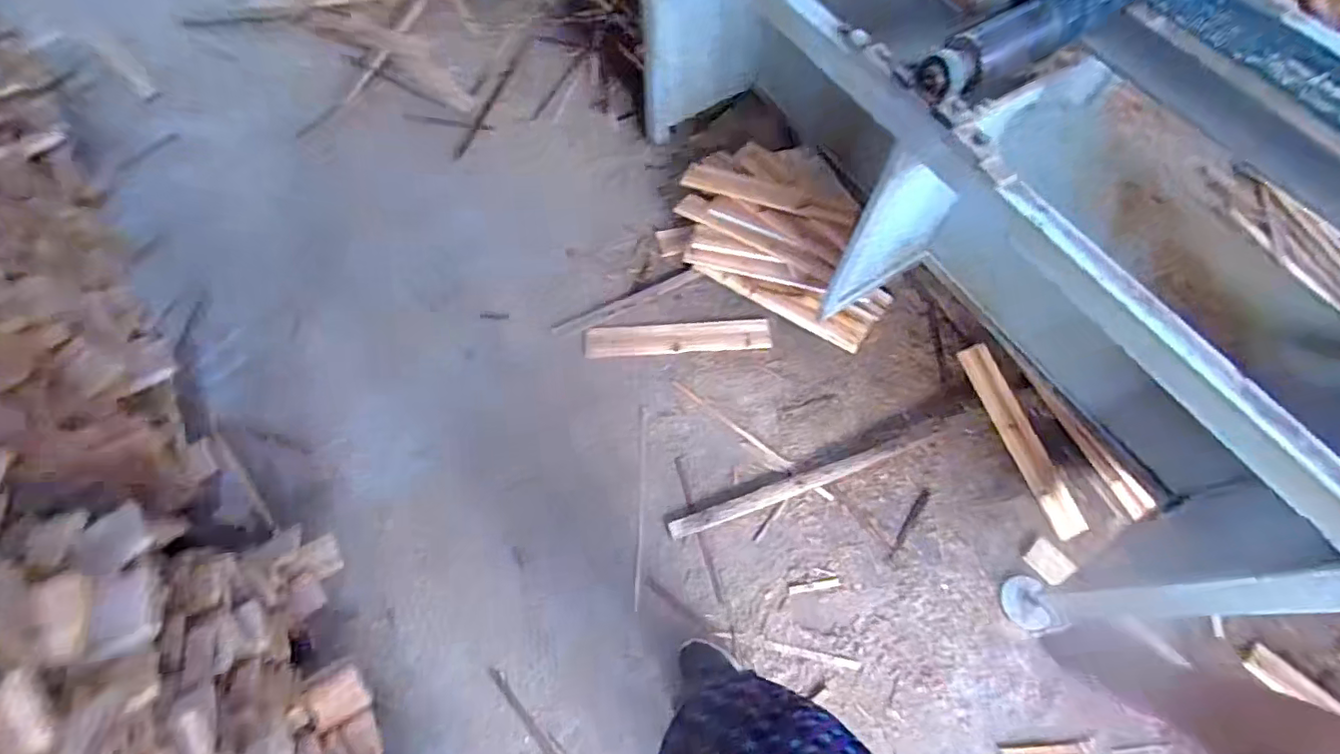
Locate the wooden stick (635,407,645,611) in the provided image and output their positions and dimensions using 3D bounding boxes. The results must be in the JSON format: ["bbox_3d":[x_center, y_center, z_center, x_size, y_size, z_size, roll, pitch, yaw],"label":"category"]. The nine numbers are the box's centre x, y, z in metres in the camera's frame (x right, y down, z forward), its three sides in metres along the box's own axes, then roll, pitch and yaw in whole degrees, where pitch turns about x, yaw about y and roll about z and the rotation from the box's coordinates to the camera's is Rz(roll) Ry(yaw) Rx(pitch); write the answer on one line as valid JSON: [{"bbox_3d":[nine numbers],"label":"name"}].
[{"bbox_3d":[-0.071,0.306,1.411,0.015,0.009,0.480,1,69,1],"label":"wooden stick"}]

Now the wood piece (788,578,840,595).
[{"bbox_3d":[0.334,0.485,1.333,0.119,0.004,0.019,-9,69,-3],"label":"wood piece"}]

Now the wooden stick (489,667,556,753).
[{"bbox_3d":[-0.286,0.745,1.215,0.023,0.010,0.307,-39,74,-13],"label":"wooden stick"}]

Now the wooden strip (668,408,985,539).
[{"bbox_3d":[0.398,0.234,1.419,0.824,0.018,0.045,-19,70,-7],"label":"wooden strip"}]

